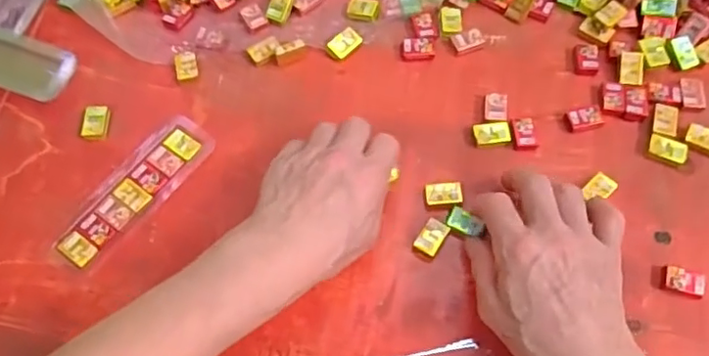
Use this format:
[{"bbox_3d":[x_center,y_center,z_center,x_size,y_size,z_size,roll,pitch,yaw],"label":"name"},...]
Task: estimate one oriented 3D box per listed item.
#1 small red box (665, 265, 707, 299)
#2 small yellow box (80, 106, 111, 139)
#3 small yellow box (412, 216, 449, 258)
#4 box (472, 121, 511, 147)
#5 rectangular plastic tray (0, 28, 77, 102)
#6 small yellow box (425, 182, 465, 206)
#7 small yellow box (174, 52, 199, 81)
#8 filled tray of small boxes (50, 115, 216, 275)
[{"bbox_3d":[0.221,0.069,0.389,0.025,0.007,0.017,16,67,8],"label":"small red box"},{"bbox_3d":[-0.200,-0.044,0.451,0.019,0.005,0.028,5,66,3],"label":"small yellow box"},{"bbox_3d":[0.054,0.042,0.407,0.017,0.009,0.025,33,70,15],"label":"small yellow box"},{"bbox_3d":[0.103,-0.033,0.440,0.026,0.006,0.017,-11,66,-4],"label":"box"},{"bbox_3d":[-0.291,-0.102,0.475,0.143,0.018,0.051,20,67,10],"label":"rectangular plastic tray"},{"bbox_3d":[0.065,0.012,0.419,0.026,0.008,0.015,-5,65,-1],"label":"small yellow box"},{"bbox_3d":[-0.135,-0.090,0.472,0.017,0.007,0.025,-14,66,-5],"label":"small yellow box"},{"bbox_3d":[-0.160,0.011,0.426,0.046,0.010,0.134,32,70,15],"label":"filled tray of small boxes"}]

